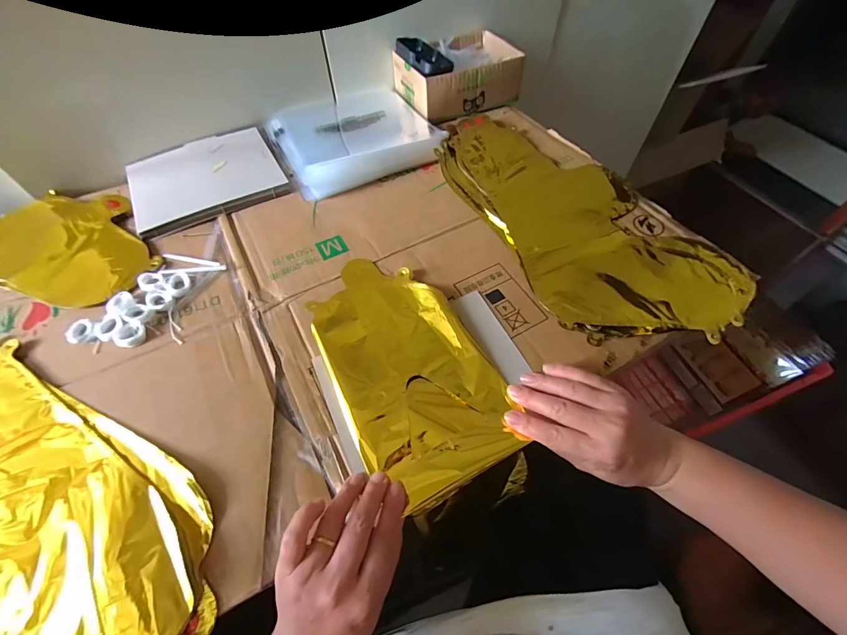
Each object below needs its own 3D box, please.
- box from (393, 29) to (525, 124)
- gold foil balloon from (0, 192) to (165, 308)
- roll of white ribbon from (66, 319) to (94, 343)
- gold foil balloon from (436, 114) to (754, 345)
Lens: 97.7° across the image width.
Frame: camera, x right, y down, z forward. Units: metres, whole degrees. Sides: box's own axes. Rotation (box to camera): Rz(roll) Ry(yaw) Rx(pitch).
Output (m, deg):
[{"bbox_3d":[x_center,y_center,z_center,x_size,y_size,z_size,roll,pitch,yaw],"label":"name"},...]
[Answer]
[{"bbox_3d":[0.059,-0.412,0.626,0.195,0.064,0.142,-27,60,-16],"label":"box"},{"bbox_3d":[-0.541,-0.051,0.437,0.408,0.021,0.217,-20,58,-12],"label":"gold foil balloon"},{"bbox_3d":[-0.358,0.014,0.385,0.026,0.006,0.025,34,63,21],"label":"roll of white ribbon"},{"bbox_3d":[0.181,-0.145,0.486,0.217,0.011,0.434,-23,59,-14],"label":"gold foil balloon"}]

